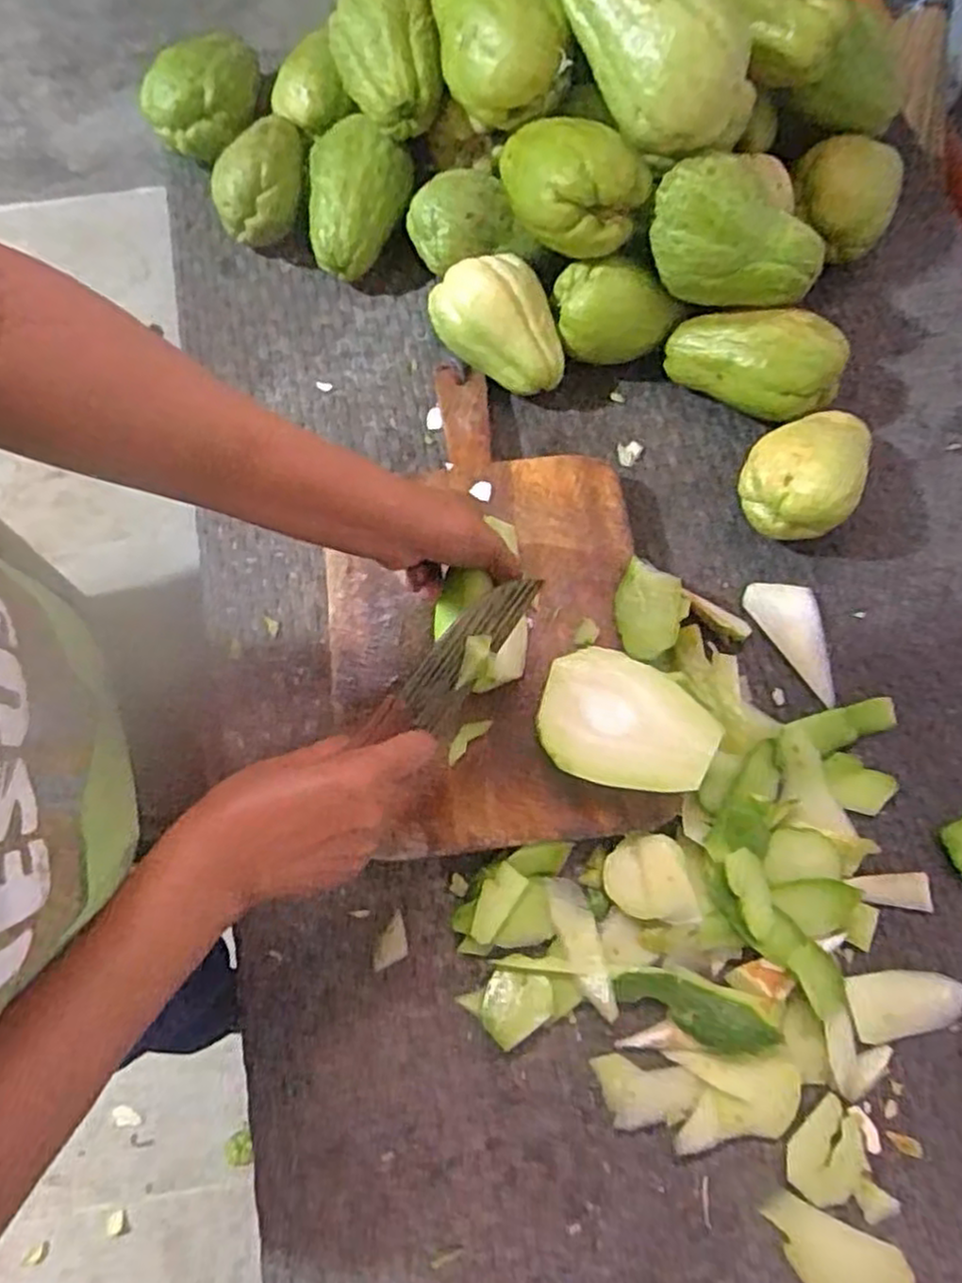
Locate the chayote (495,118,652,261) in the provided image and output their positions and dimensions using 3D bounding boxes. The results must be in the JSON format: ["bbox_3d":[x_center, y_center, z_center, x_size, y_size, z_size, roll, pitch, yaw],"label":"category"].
[{"bbox_3d":[0.062,-0.348,0.564,0.125,0.061,0.073,26,72,9],"label":"chayote"}]

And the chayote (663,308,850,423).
[{"bbox_3d":[0.223,-0.230,0.614,0.136,0.078,0.072,30,73,12],"label":"chayote"}]

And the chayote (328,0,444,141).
[{"bbox_3d":[-0.078,-0.479,0.601,0.084,0.064,0.108,-9,71,-3],"label":"chayote"}]

